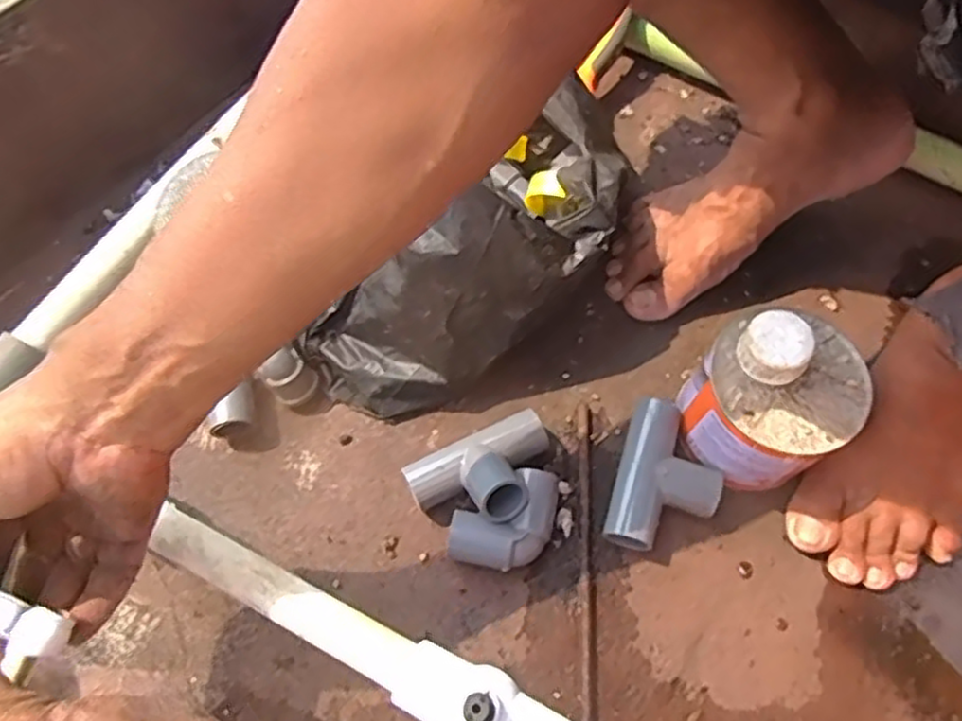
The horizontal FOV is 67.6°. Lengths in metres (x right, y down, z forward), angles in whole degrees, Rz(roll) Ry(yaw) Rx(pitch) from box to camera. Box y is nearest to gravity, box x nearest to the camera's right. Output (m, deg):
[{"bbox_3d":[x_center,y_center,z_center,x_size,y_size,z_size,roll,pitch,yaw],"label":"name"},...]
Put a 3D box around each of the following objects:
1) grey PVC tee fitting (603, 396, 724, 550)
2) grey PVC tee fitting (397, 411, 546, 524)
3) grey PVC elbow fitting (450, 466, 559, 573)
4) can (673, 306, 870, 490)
[{"bbox_3d":[0.130,0.083,0.503,0.066,0.035,0.109,18,66,9],"label":"grey PVC tee fitting"},{"bbox_3d":[0.004,0.078,0.489,0.101,0.051,0.066,-25,67,-11],"label":"grey PVC tee fitting"},{"bbox_3d":[0.020,0.113,0.490,0.083,0.031,0.052,-29,68,-12],"label":"grey PVC elbow fitting"},{"bbox_3d":[0.193,0.024,0.481,0.101,0.117,0.103,0,65,0],"label":"can"}]

